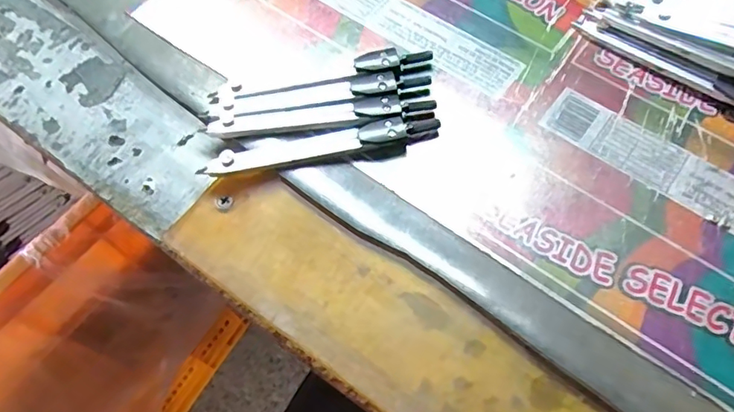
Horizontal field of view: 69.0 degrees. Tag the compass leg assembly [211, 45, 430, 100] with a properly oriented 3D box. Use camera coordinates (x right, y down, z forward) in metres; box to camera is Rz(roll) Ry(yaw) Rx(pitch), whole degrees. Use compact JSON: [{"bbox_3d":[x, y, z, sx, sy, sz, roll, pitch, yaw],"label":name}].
[{"bbox_3d":[-0.023,-0.068,0.278,0.114,0.009,0.015,-14,64,-4],"label":"compass leg assembly"}]

